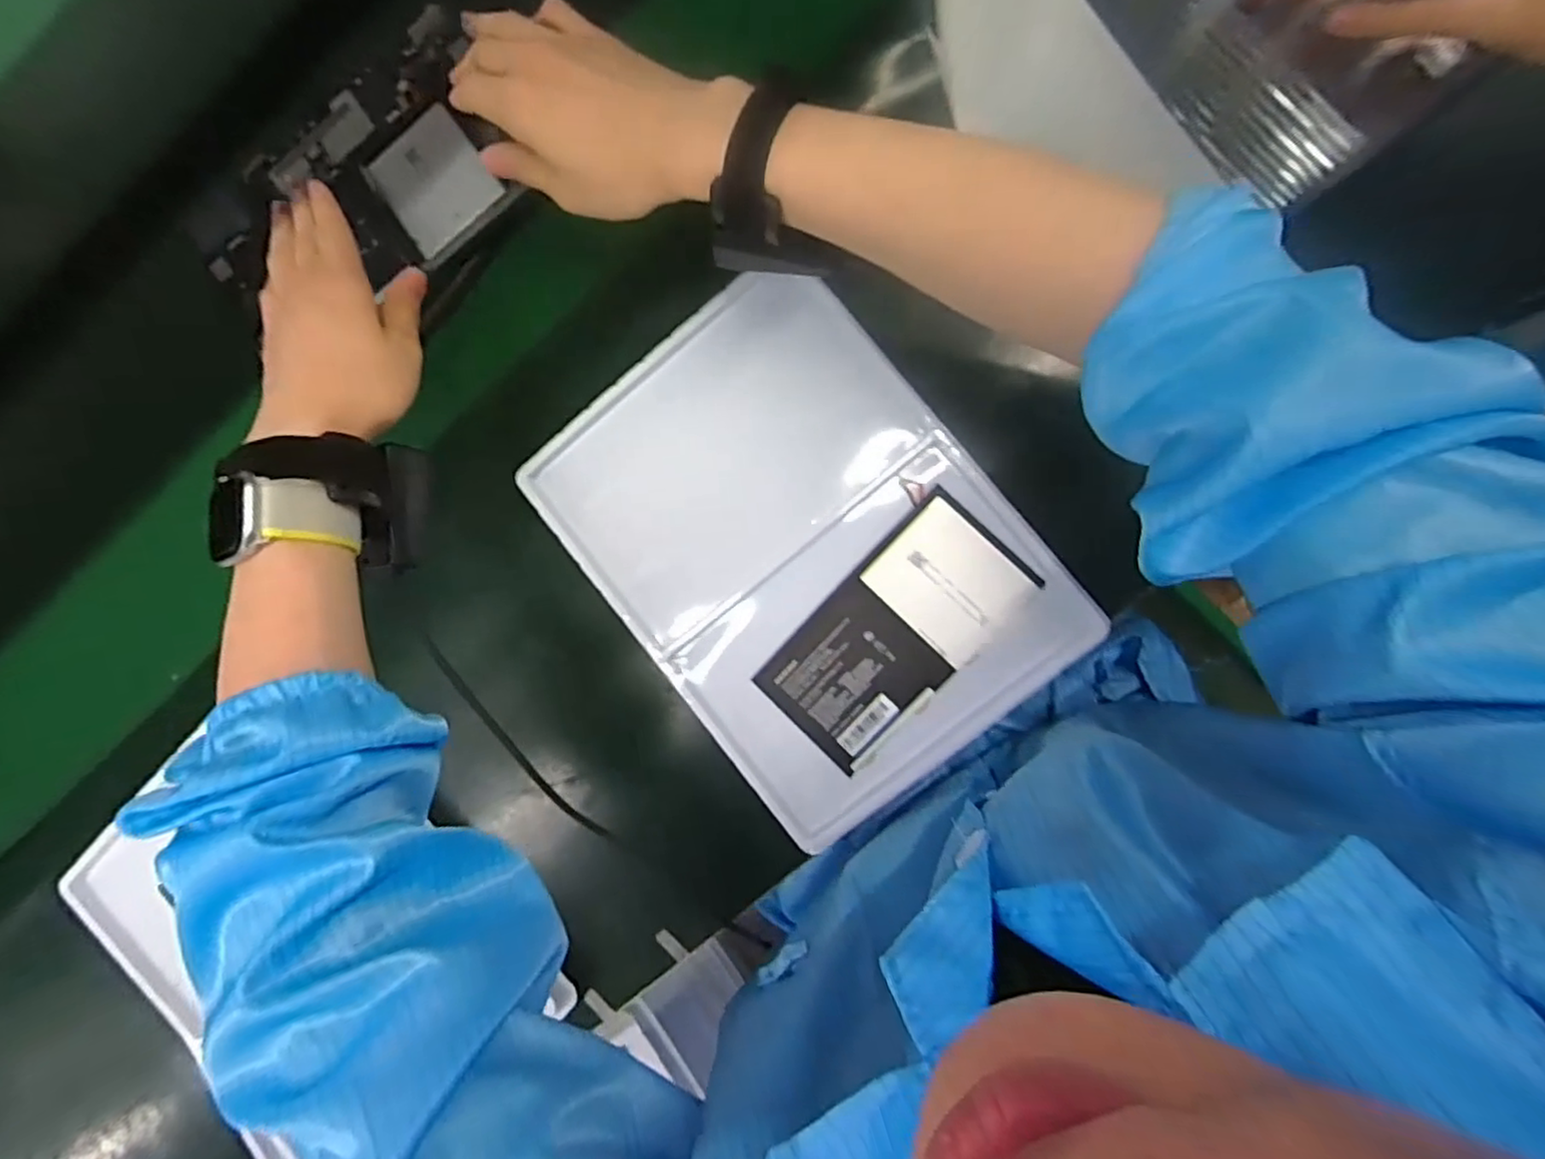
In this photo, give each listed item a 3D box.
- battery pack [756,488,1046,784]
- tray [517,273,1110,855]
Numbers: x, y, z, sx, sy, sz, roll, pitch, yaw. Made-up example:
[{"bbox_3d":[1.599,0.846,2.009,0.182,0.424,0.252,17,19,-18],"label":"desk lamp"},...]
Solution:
[{"bbox_3d":[0.078,0.034,0.430,0.086,0.005,0.170,44,95,8],"label":"battery pack"},{"bbox_3d":[0.020,-0.017,0.430,0.233,0.016,0.317,-39,83,6],"label":"tray"}]

